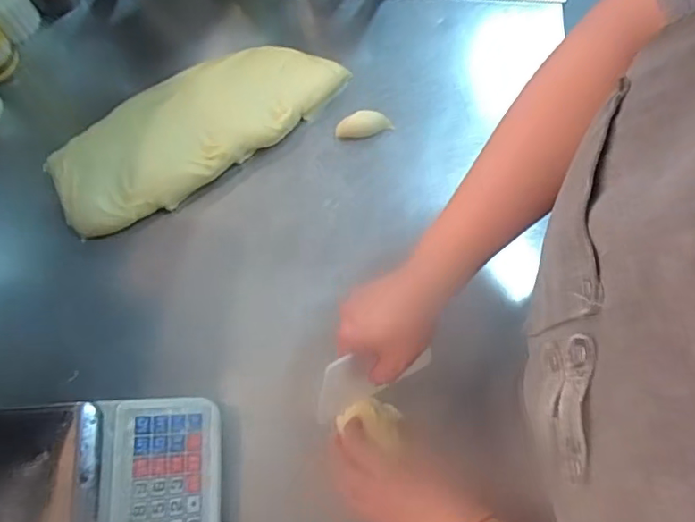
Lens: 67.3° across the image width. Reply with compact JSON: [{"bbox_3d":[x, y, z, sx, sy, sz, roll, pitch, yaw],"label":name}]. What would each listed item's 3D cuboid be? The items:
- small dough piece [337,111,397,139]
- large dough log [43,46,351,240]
[{"bbox_3d":[0.021,-0.172,0.659,0.070,0.022,0.025,-2,69,-1],"label":"small dough piece"},{"bbox_3d":[-0.176,-0.167,0.638,0.371,0.059,0.124,-36,73,-12],"label":"large dough log"}]

